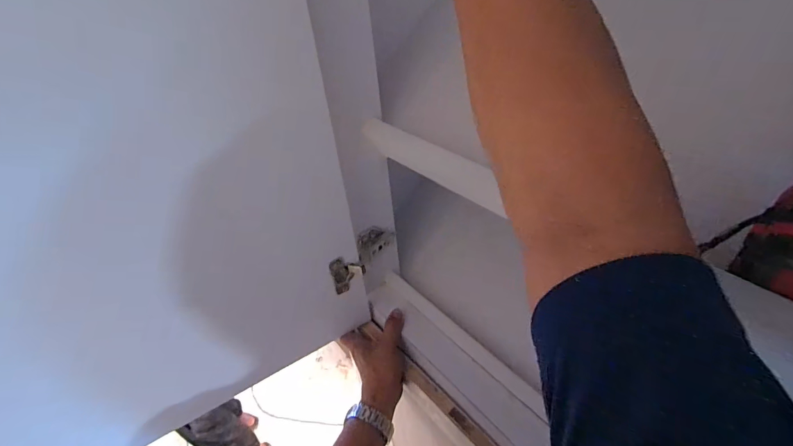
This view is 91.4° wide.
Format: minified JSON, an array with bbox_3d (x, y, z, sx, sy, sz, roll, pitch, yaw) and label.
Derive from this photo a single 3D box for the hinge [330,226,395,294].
[{"bbox_3d":[-0.045,0.047,0.554,0.030,0.049,0.110,19,44,30],"label":"hinge"}]

